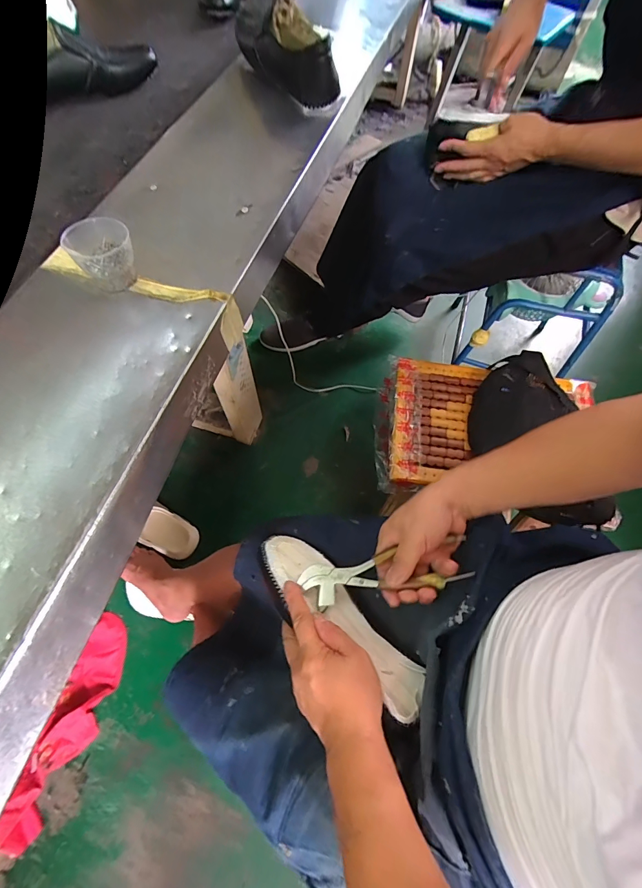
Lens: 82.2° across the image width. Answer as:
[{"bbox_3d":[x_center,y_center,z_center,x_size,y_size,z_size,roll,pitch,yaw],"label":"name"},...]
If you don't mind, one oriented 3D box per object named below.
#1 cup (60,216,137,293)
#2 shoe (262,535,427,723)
[{"bbox_3d":[-0.238,-0.209,0.408,0.063,0.060,0.062,0,66,-1],"label":"cup"},{"bbox_3d":[0.015,0.190,0.413,0.236,0.040,0.072,40,72,23],"label":"shoe"}]

